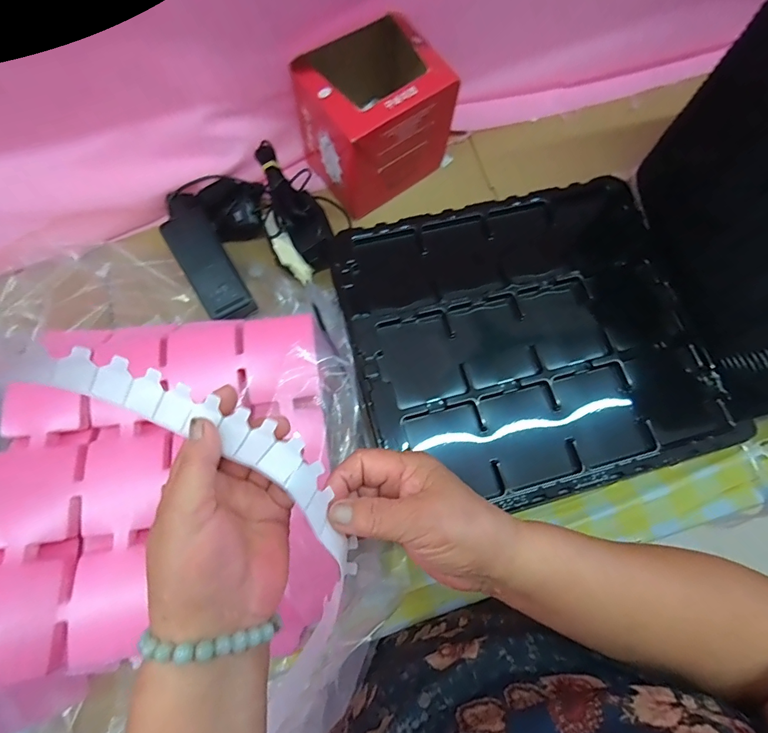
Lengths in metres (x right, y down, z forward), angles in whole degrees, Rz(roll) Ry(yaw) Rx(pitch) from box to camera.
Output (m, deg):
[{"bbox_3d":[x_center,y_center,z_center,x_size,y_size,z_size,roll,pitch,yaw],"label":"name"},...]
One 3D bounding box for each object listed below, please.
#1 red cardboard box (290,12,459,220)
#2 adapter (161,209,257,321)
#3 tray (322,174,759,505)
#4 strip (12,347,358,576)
[{"bbox_3d":[-0.012,-0.303,0.520,0.148,0.133,0.119,-36,77,-11],"label":"red cardboard box"},{"bbox_3d":[-0.208,-0.118,0.500,0.053,0.030,0.132,-31,96,-9],"label":"adapter"},{"bbox_3d":[0.151,-0.024,0.487,0.370,0.067,0.337,-14,74,-5],"label":"tray"},{"bbox_3d":[-0.099,0.051,0.258,0.209,0.050,0.053,29,76,1],"label":"strip"}]

